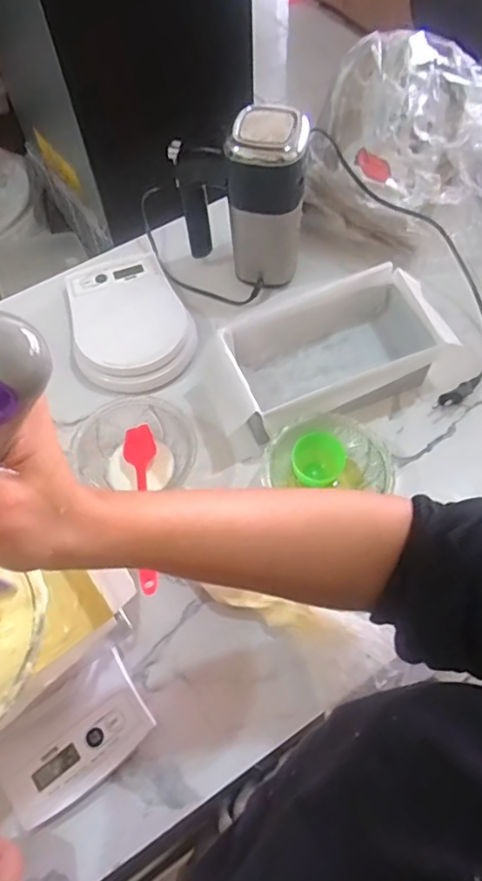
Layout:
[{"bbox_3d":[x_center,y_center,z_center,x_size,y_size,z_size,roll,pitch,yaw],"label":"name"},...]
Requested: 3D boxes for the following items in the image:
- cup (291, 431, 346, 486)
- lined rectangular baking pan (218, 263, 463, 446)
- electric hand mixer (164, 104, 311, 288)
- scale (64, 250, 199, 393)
[{"bbox_3d":[0.080,0.021,0.582,0.054,0.038,0.047,1,62,3],"label":"cup"},{"bbox_3d":[0.093,-0.098,0.615,0.243,0.074,0.147,-21,63,-9],"label":"lined rectangular baking pan"},{"bbox_3d":[0.001,-0.266,0.635,0.141,0.175,0.071,-3,61,1],"label":"electric hand mixer"},{"bbox_3d":[-0.136,-0.148,0.674,0.134,0.034,0.201,-19,62,-8],"label":"scale"}]

